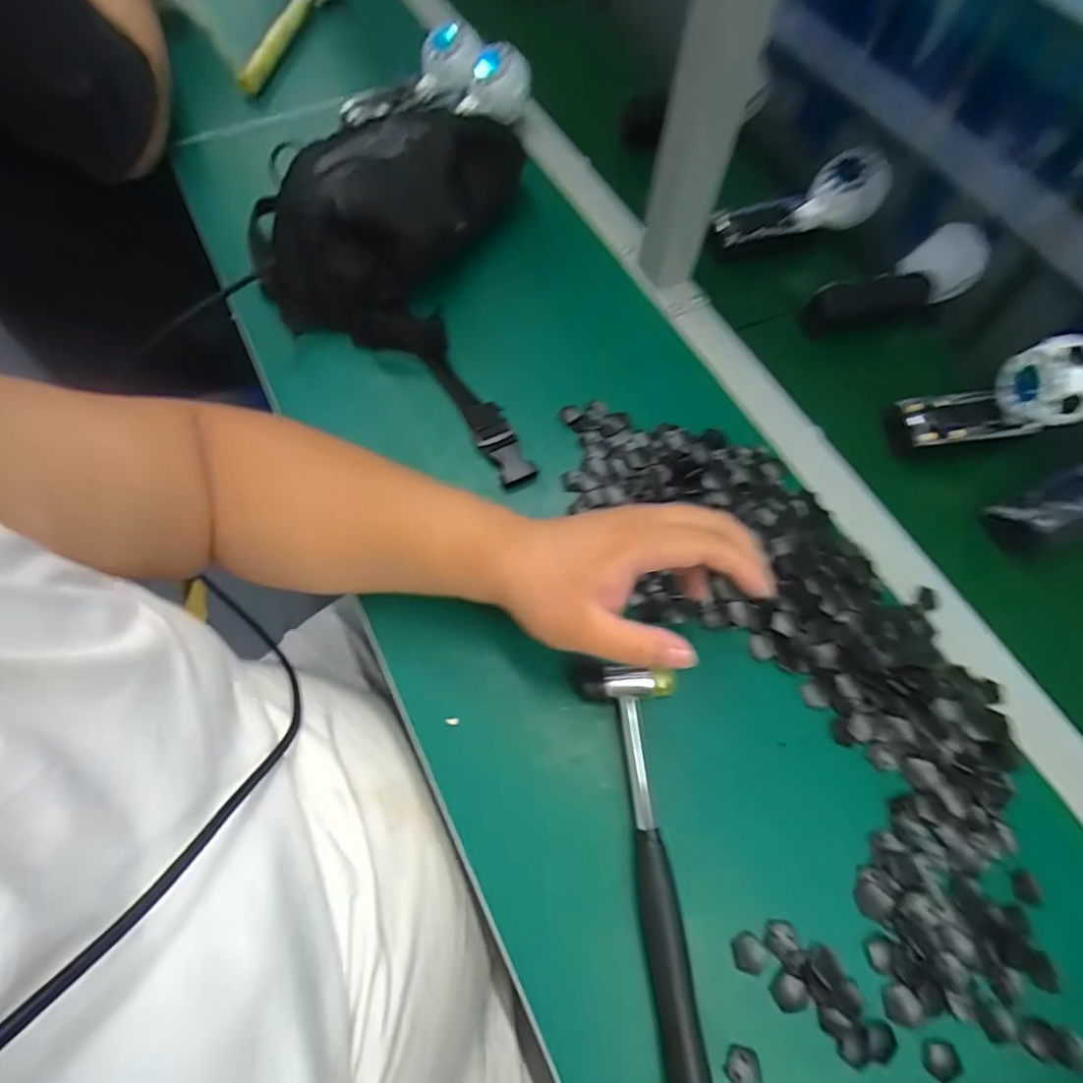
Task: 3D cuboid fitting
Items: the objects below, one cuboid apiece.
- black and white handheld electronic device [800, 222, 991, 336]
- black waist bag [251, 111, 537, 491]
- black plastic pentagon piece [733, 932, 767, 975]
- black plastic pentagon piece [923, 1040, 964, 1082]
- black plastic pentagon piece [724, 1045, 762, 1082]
[{"bbox_3d":[0.318,-0.226,0.522,0.162,0.066,0.058,-25,68,-13],"label":"black and white handheld electronic device"},{"bbox_3d":[-0.132,-0.238,0.490,0.239,0.095,0.390,-1,65,-2],"label":"black waist bag"},{"bbox_3d":[0.119,0.236,0.331,0.018,0.004,0.018,15,65,5],"label":"black plastic pentagon piece"},{"bbox_3d":[0.217,0.281,0.312,0.020,0.004,0.018,13,65,4],"label":"black plastic pentagon piece"},{"bbox_3d":[0.108,0.283,0.309,0.019,0.004,0.020,-10,65,-7],"label":"black plastic pentagon piece"}]

